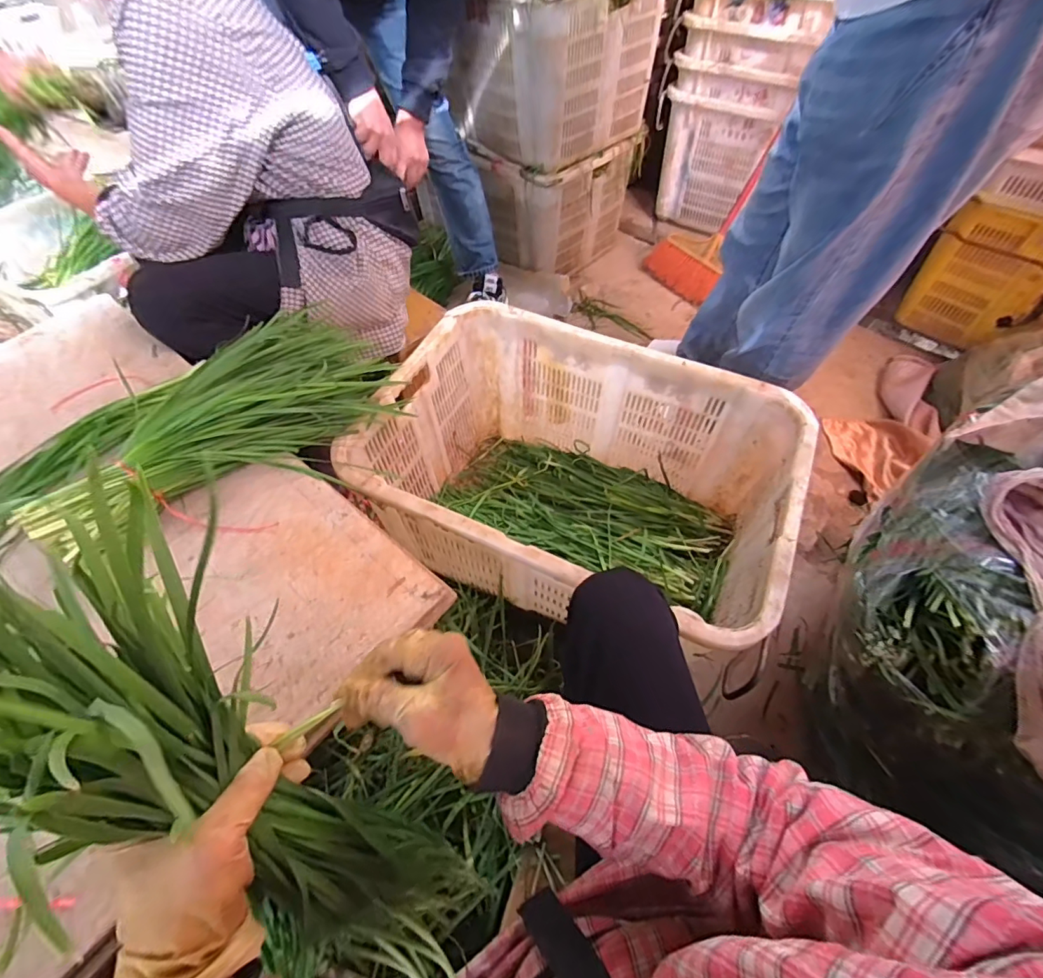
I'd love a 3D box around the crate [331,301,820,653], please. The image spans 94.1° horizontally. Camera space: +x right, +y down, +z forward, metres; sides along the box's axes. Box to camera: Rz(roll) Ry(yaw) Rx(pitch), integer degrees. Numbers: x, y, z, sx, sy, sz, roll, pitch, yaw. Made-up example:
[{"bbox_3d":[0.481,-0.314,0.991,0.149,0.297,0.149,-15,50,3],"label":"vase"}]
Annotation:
[{"bbox_3d":[0.094,0.008,0.881,0.641,0.335,0.452,21,58,16],"label":"crate"}]

